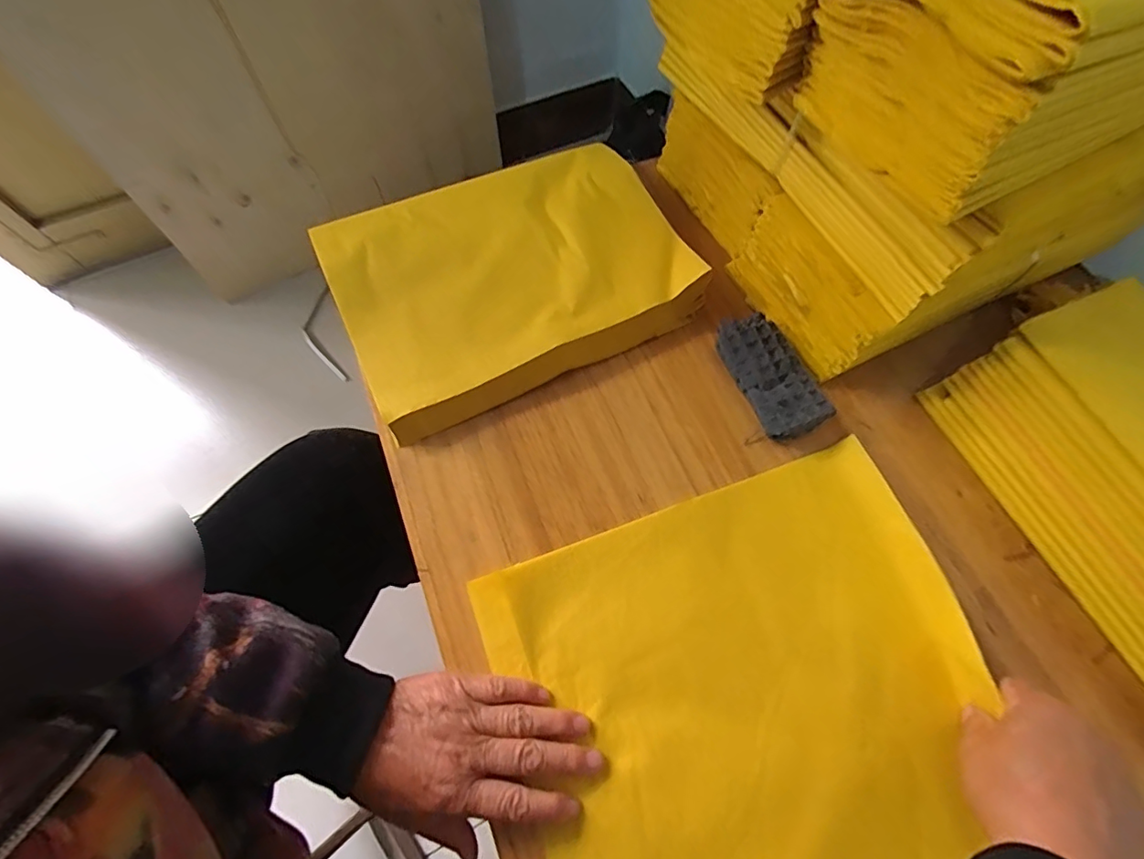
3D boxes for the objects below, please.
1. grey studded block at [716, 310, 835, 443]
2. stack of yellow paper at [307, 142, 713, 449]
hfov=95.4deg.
[{"bbox_3d":[0.163,-0.045,0.432,0.053,0.027,0.109,-19,69,-9],"label":"grey studded block"},{"bbox_3d":[-0.054,-0.143,0.467,0.295,0.029,0.221,-25,72,-11],"label":"stack of yellow paper"}]

